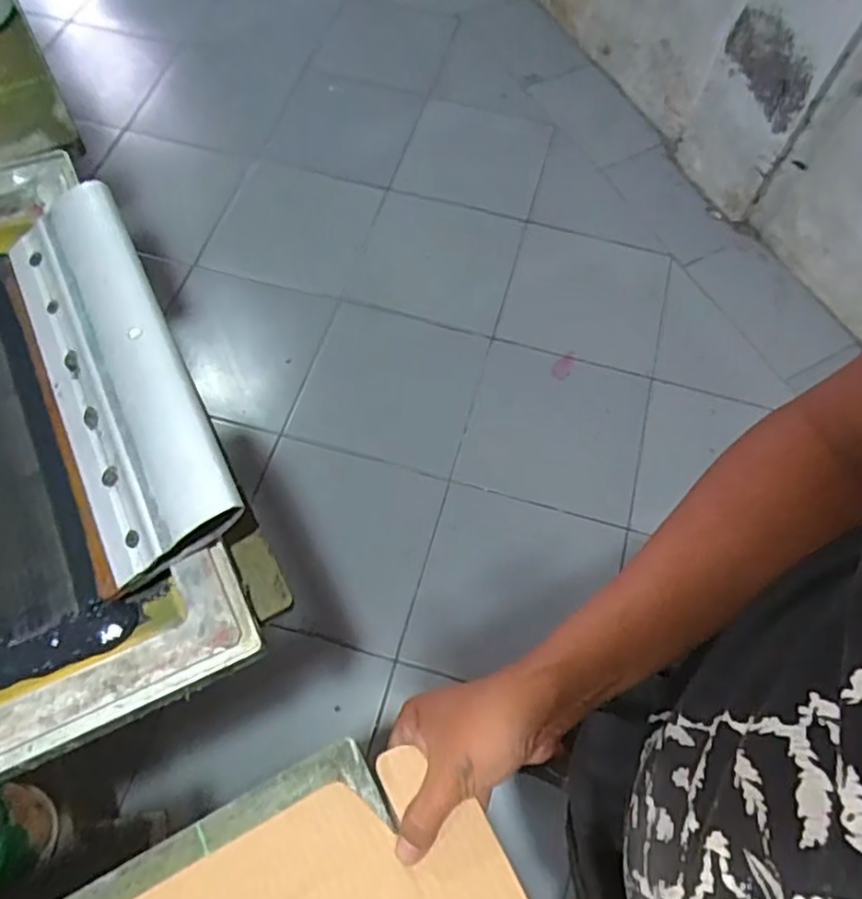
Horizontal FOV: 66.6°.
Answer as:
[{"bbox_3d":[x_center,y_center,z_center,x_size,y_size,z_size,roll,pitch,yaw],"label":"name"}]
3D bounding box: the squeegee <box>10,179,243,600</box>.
[{"bbox_3d":[-0.225,-0.056,0.463,0.110,0.032,0.296,-34,70,11],"label":"squeegee"}]

